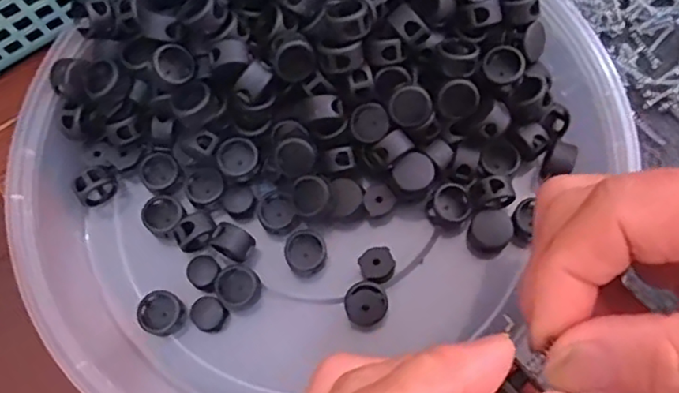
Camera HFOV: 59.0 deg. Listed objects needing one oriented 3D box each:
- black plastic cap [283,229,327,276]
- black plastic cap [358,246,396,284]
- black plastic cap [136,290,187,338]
[{"bbox_3d":[-0.014,0.024,0.253,0.017,0.015,0.017,-1,72,2],"label":"black plastic cap"},{"bbox_3d":[0.015,0.030,0.249,0.014,0.021,0.015,-1,72,2],"label":"black plastic cap"},{"bbox_3d":[-0.072,0.046,0.242,0.016,0.010,0.017,-1,72,2],"label":"black plastic cap"}]

